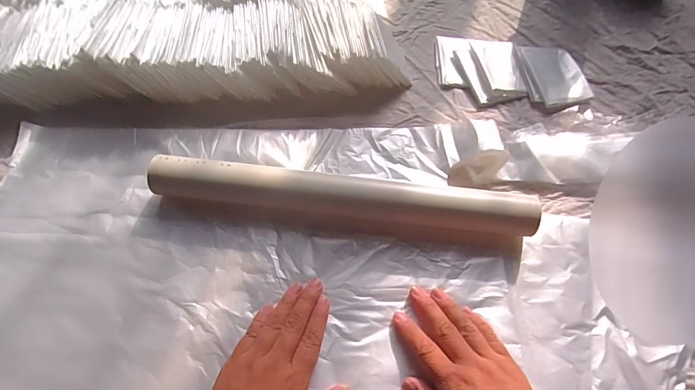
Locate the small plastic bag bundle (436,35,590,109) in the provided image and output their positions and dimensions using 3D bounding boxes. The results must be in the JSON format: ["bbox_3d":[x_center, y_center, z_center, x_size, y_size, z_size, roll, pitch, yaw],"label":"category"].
[{"bbox_3d":[0.199,-0.154,0.466,0.171,0.013,0.105,3,63,0],"label":"small plastic bag bundle"}]

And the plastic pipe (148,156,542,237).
[{"bbox_3d":[-0.006,0.002,0.361,0.352,0.037,0.033,6,63,2],"label":"plastic pipe"}]

